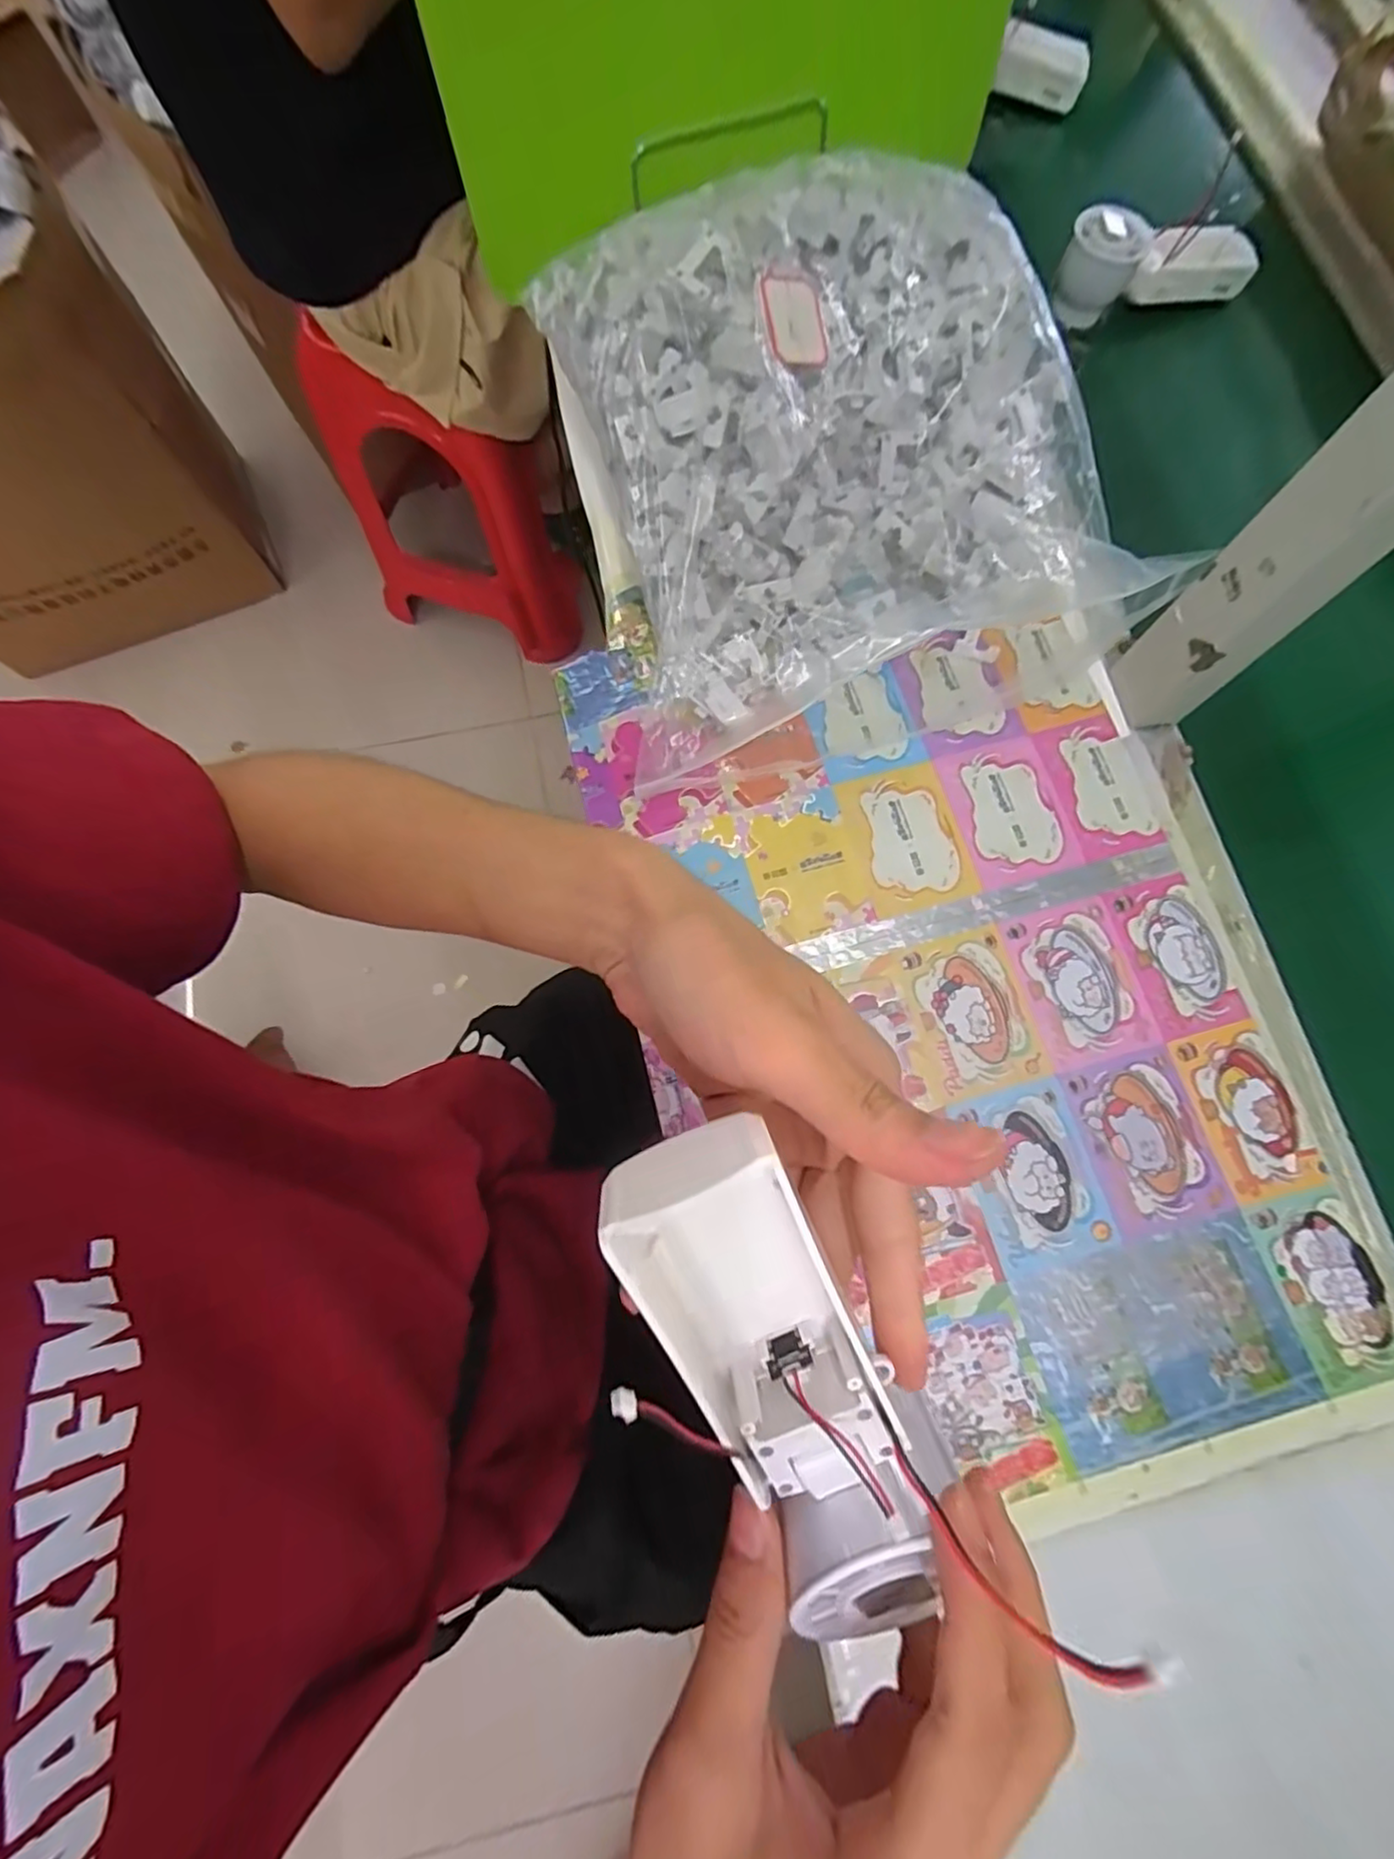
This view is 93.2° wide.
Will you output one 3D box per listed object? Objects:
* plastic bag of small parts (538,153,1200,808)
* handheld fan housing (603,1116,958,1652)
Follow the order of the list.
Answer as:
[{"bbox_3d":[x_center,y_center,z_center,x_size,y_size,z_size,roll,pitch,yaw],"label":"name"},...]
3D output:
[{"bbox_3d":[0.086,-0.301,0.411,0.316,0.107,0.377,-11,77,-4],"label":"plastic bag of small parts"},{"bbox_3d":[0.024,0.121,0.175,0.054,0.034,0.138,-27,87,-7],"label":"handheld fan housing"}]

